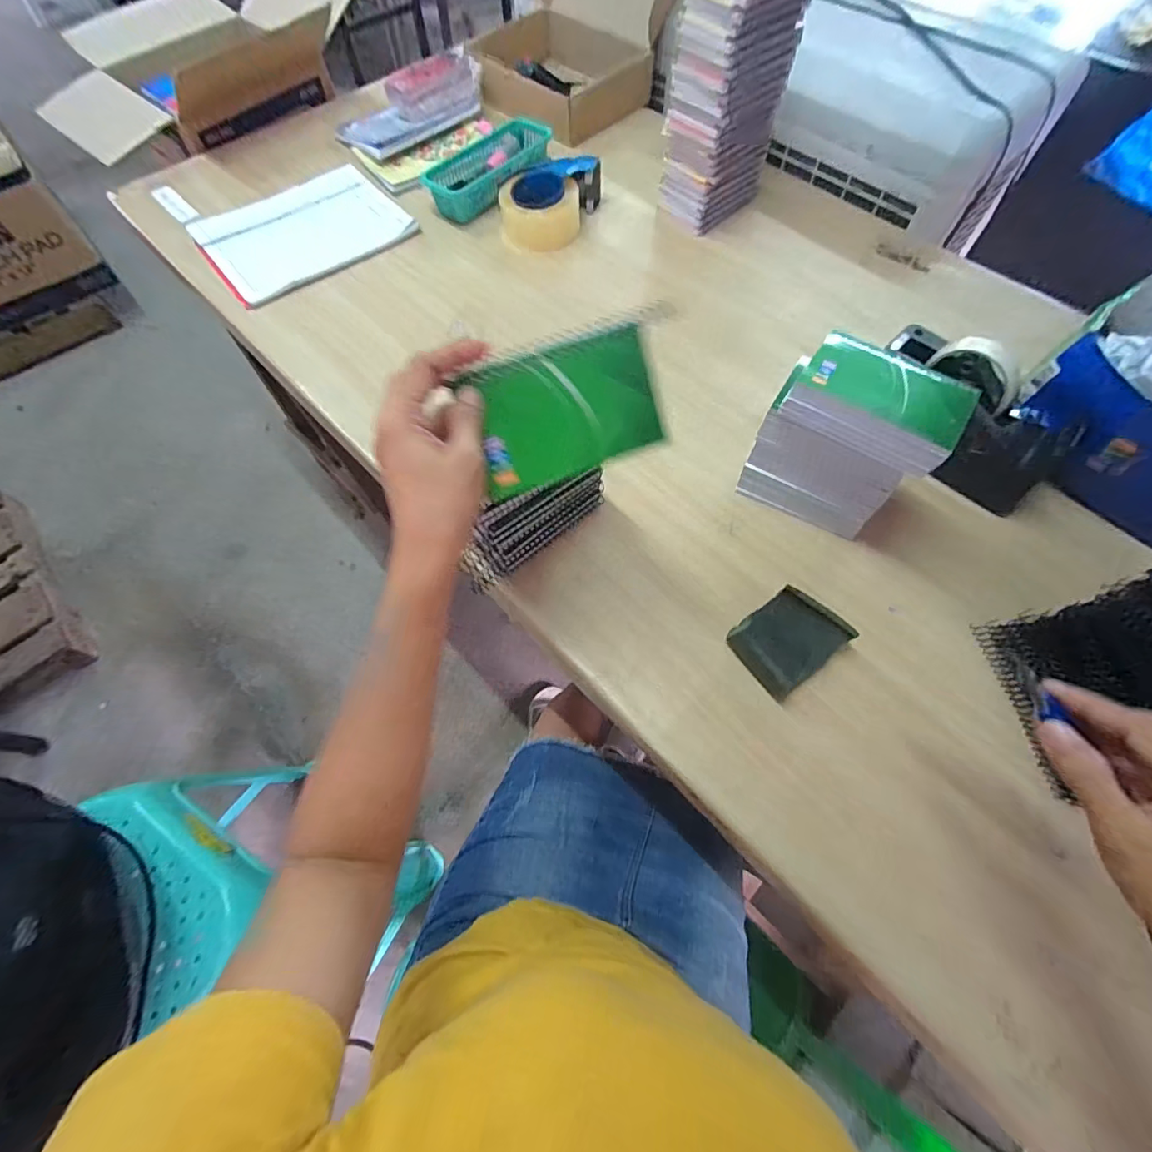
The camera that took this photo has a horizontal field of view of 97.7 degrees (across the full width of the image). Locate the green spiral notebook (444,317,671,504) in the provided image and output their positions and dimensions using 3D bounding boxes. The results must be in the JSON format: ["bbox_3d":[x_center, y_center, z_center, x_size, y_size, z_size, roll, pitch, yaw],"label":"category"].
[{"bbox_3d":[-0.005,-0.109,0.328,0.122,0.083,0.011,-21,24,-9],"label":"green spiral notebook"}]

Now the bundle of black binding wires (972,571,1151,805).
[{"bbox_3d":[0.461,0.093,0.416,0.026,0.160,0.167,9,62,-41],"label":"bundle of black binding wires"}]

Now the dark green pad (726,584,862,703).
[{"bbox_3d":[0.192,0.059,0.459,0.100,0.035,0.074,-33,69,-17],"label":"dark green pad"}]

